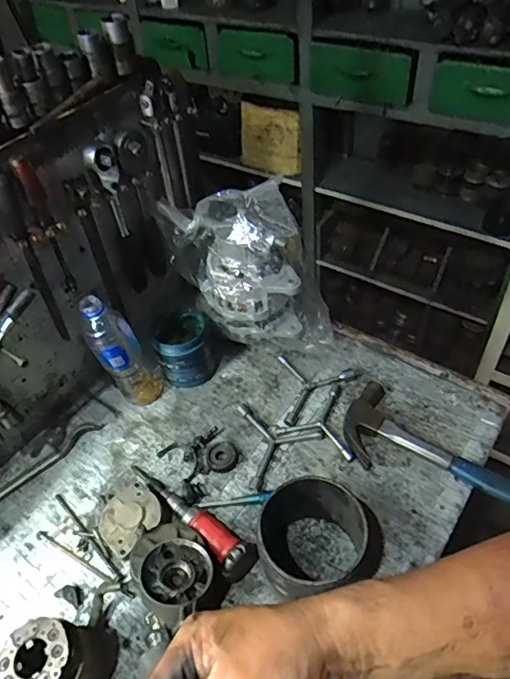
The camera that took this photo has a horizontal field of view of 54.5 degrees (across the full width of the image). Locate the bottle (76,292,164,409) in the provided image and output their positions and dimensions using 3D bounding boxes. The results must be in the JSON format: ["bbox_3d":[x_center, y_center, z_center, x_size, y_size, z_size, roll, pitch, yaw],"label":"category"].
[{"bbox_3d":[-0.197,0.018,0.735,0.069,0.213,0.058,-22,49,-13],"label":"bottle"}]

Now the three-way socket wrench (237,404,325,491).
[{"bbox_3d":[0.012,0.141,0.730,0.131,0.015,0.120,-35,53,-23],"label":"three-way socket wrench"}]

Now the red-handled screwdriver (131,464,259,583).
[{"bbox_3d":[-0.093,0.229,0.662,0.234,0.037,0.048,25,56,38],"label":"red-handled screwdriver"}]

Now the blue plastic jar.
[{"bbox_3d":[-0.117,0.008,0.810,0.092,0.097,0.104,-15,48,-7],"label":"blue plastic jar"}]

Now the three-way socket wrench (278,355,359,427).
[{"bbox_3d":[0.086,0.084,0.774,0.130,0.022,0.125,10,50,16],"label":"three-way socket wrench"}]

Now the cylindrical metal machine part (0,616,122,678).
[{"bbox_3d":[-0.203,0.343,0.521,0.084,0.115,0.094,8,49,14],"label":"cylindrical metal machine part"}]

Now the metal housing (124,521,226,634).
[{"bbox_3d":[-0.092,0.275,0.584,0.092,0.080,0.111,-31,51,-20],"label":"metal housing"}]

